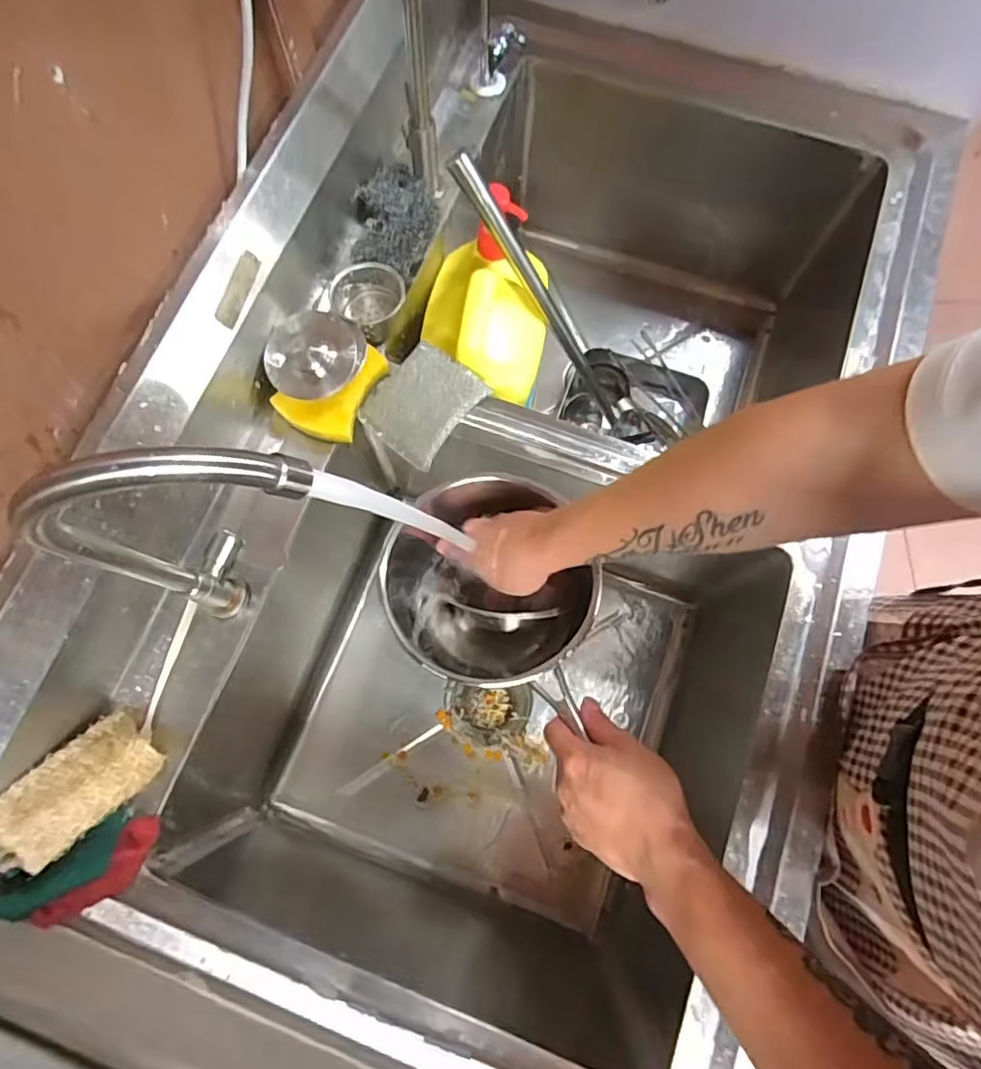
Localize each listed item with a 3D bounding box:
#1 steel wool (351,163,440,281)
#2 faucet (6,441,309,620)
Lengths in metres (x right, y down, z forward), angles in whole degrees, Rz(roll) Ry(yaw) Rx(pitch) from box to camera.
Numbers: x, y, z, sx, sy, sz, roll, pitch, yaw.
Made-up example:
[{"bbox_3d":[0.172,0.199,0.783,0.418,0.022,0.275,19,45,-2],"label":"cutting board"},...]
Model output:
[{"bbox_3d":[-0.100,-0.331,0.624,0.084,0.025,0.133,10,75,2],"label":"steel wool"},{"bbox_3d":[-0.172,0.009,0.403,0.145,0.291,0.056,3,75,0],"label":"faucet"}]

